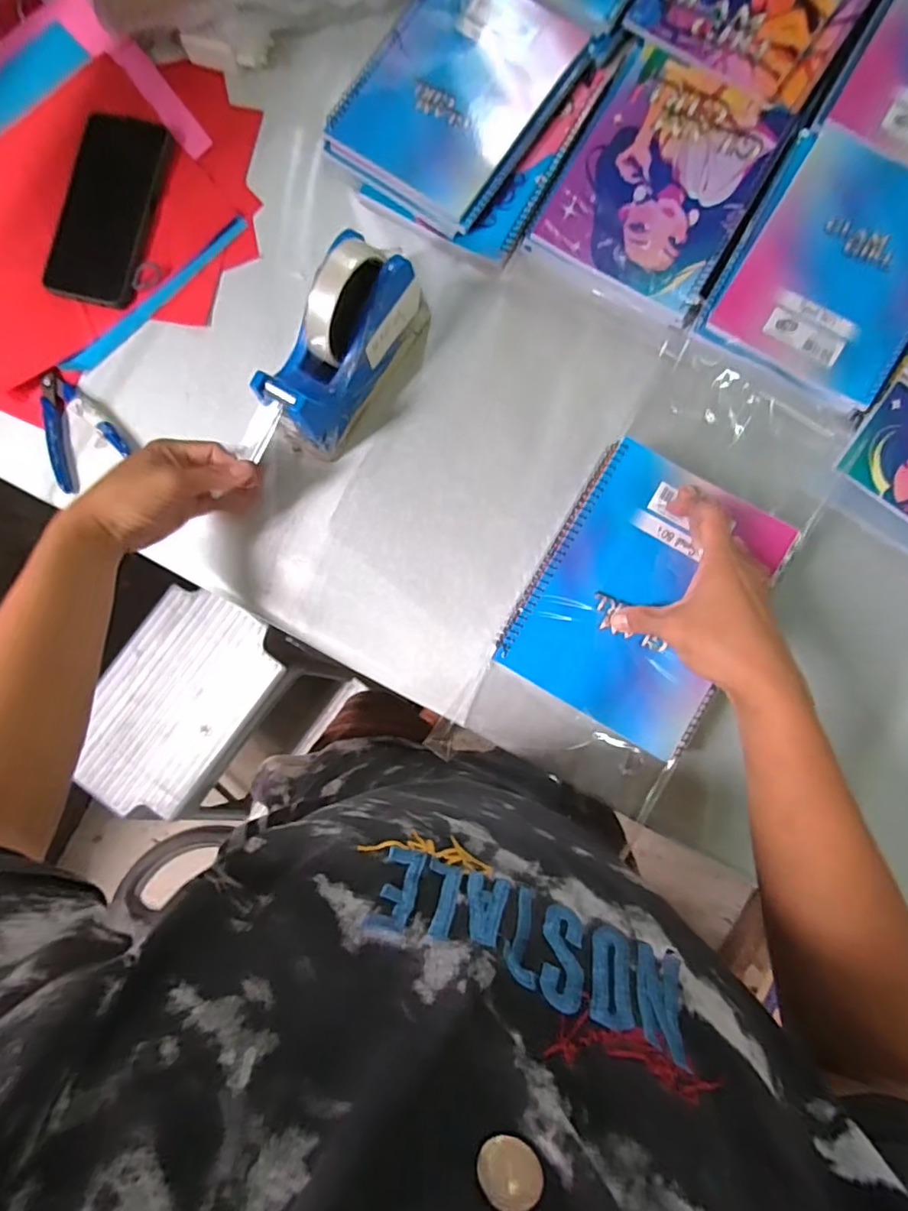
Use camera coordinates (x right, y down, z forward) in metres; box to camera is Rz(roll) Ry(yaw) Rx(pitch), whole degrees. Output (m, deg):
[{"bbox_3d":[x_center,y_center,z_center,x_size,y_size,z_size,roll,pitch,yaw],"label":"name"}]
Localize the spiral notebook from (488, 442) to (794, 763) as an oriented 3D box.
[{"bbox_3d":[0.141,-0.008,0.415,0.155,0.015,0.194,29,90,4],"label":"spiral notebook"}]

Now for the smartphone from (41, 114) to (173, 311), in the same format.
[{"bbox_3d":[-0.315,-0.358,0.505,0.080,0.012,0.168,14,89,4],"label":"smartphone"}]

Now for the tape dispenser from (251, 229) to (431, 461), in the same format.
[{"bbox_3d":[-0.085,-0.201,0.440,0.069,0.102,0.156,30,91,4],"label":"tape dispenser"}]

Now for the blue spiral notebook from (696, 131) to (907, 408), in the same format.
[{"bbox_3d":[0.317,-0.280,0.458,0.153,0.012,0.209,31,91,4],"label":"blue spiral notebook"}]

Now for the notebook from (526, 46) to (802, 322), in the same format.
[{"bbox_3d":[0.175,-0.361,0.468,0.152,0.014,0.197,30,91,4],"label":"notebook"}]

